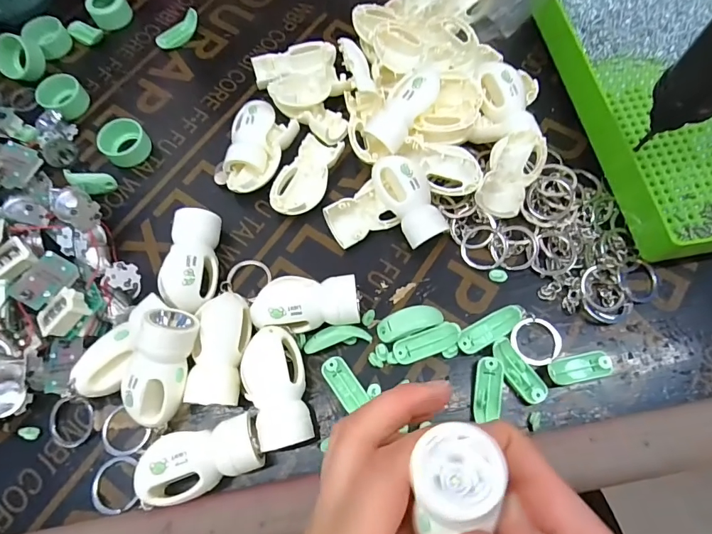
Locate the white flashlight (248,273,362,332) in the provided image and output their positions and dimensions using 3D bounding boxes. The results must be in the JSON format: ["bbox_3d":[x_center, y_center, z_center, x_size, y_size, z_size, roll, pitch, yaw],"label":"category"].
[{"bbox_3d":[-0.031,0.023,0.270,0.064,0.031,0.033,-3,68,1],"label":"white flashlight"}]

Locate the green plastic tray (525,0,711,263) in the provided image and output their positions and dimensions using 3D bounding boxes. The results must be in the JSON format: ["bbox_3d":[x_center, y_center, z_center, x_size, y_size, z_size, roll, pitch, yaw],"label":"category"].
[{"bbox_3d":[0.232,-0.136,0.303,0.151,0.036,0.245,-10,68,-2],"label":"green plastic tray"}]

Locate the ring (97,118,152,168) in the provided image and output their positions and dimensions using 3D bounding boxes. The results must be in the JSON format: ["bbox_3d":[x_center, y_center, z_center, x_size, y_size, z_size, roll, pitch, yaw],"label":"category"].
[{"bbox_3d":[-0.174,-0.094,0.329,0.033,0.015,0.035,-1,68,2],"label":"ring"}]

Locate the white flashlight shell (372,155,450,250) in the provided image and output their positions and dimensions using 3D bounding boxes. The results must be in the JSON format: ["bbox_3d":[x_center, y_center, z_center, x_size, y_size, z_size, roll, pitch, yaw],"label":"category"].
[{"bbox_3d":[0.037,-0.046,0.292,0.032,0.023,0.062,-27,70,-9],"label":"white flashlight shell"}]

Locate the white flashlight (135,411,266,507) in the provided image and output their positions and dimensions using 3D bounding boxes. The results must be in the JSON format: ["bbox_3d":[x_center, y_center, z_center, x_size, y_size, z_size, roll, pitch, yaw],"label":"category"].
[{"bbox_3d":[-0.083,0.104,0.237,0.063,0.028,0.034,-22,69,-7],"label":"white flashlight"}]

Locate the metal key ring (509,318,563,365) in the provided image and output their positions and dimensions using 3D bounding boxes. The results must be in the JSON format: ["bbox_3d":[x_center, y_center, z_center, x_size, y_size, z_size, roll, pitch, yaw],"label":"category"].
[{"bbox_3d":[0.111,0.045,0.266,0.031,0.005,0.029,-1,68,2],"label":"metal key ring"}]

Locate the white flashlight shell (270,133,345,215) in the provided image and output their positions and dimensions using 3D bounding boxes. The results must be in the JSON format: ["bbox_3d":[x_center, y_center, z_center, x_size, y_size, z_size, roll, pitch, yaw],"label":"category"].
[{"bbox_3d":[-0.036,-0.064,0.308,0.034,0.013,0.063,19,70,9],"label":"white flashlight shell"}]

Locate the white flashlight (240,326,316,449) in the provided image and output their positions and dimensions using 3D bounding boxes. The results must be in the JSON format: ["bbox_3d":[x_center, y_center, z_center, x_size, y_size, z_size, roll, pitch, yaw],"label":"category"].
[{"bbox_3d":[-0.046,0.069,0.250,0.033,0.022,0.064,-11,68,-3],"label":"white flashlight"}]

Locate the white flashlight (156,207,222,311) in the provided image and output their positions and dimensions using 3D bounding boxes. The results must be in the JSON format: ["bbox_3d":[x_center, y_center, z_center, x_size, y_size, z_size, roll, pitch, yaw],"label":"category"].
[{"bbox_3d":[-0.105,-0.003,0.283,0.028,0.034,0.067,2,68,3],"label":"white flashlight"}]

